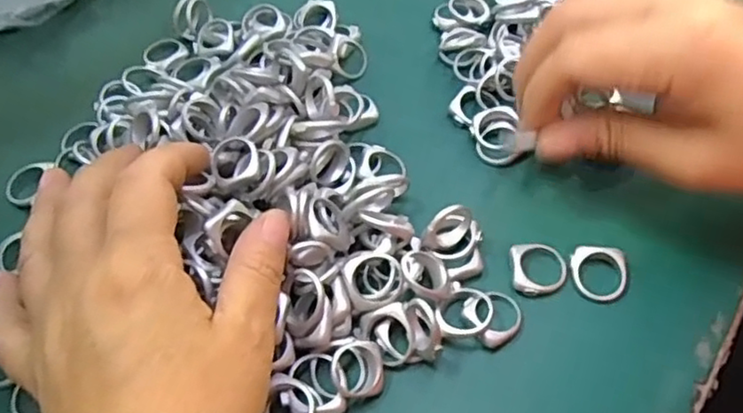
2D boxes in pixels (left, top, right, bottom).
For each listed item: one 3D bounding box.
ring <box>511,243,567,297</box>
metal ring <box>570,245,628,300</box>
[{"bbox_3d":[0.067,0.025,0.260,0.022,0.004,0.022,-1,58,2],"label":"ring"},{"bbox_3d":[0.090,0.026,0.258,0.022,0.005,0.022,-1,60,1],"label":"metal ring"}]

